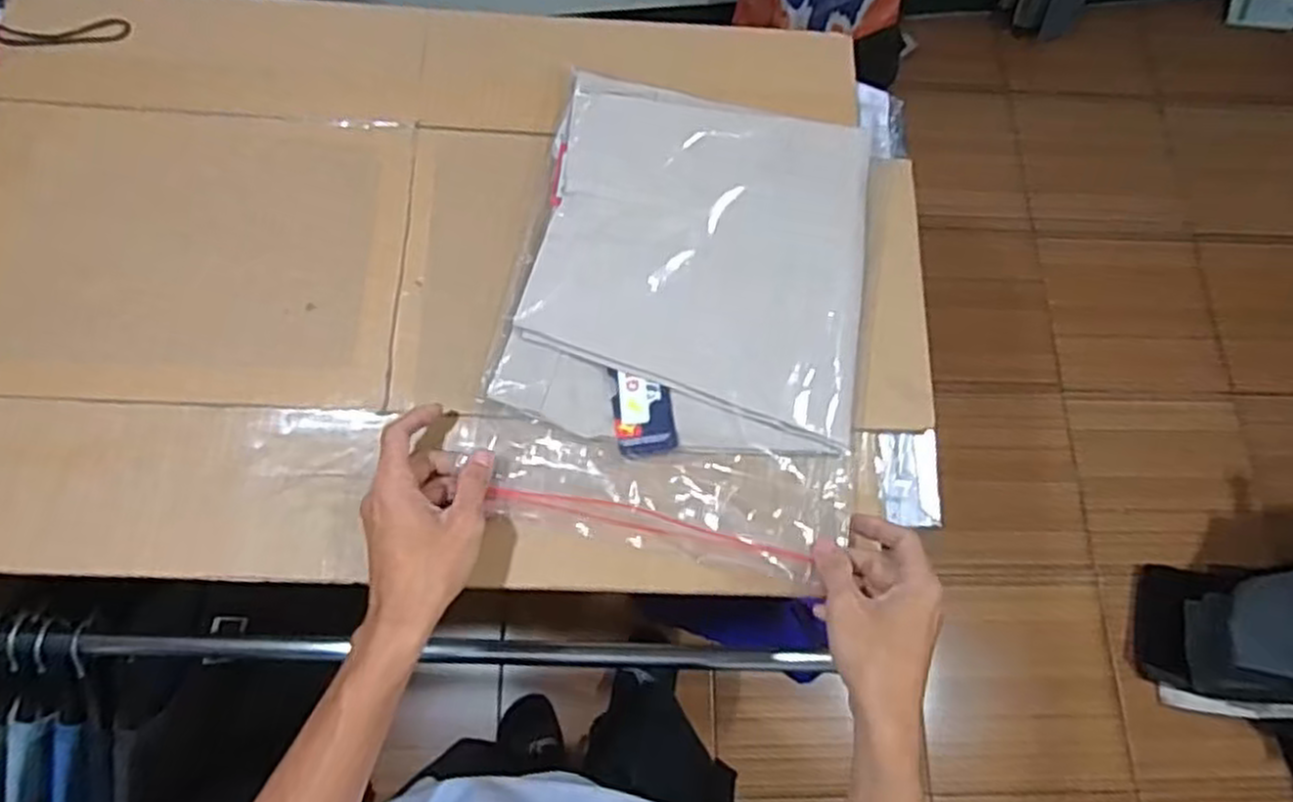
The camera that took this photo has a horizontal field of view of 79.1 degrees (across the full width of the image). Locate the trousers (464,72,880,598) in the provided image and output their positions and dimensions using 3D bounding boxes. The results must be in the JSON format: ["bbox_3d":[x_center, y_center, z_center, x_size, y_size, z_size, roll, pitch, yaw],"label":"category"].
[{"bbox_3d":[0.036,-0.074,0.624,0.283,0.038,0.378,14,71,2],"label":"trousers"}]

